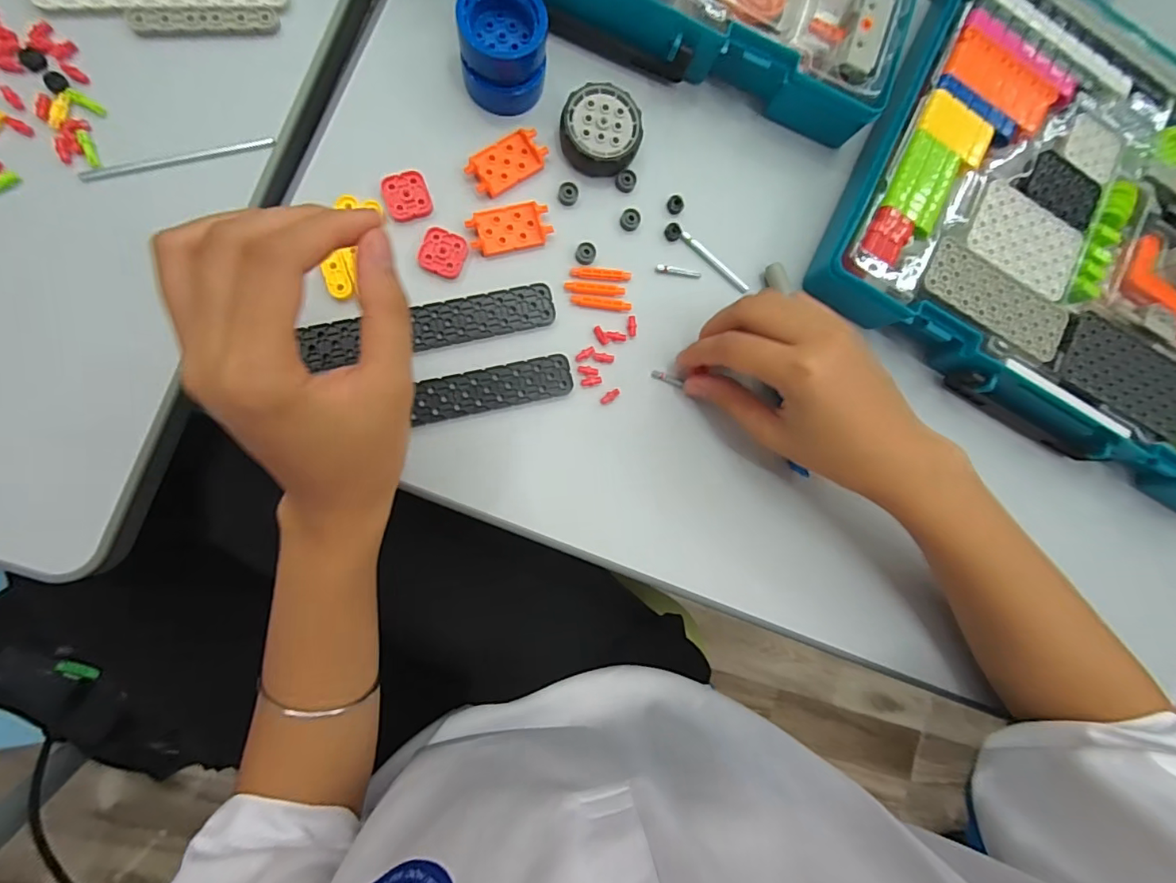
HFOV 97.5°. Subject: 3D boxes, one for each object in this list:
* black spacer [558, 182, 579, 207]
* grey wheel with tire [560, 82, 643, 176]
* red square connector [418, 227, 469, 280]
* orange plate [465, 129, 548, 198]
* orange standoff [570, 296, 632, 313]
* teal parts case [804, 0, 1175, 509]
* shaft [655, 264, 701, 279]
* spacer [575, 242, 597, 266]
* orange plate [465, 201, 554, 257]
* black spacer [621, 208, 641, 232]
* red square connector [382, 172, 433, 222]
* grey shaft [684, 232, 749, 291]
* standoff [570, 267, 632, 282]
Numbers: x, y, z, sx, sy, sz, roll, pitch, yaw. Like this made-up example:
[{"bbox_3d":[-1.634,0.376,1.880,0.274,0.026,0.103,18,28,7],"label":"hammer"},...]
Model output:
[{"bbox_3d":[-0.012,-0.152,0.316,0.012,0.004,0.013,0,89,-9],"label":"black spacer"},{"bbox_3d":[0.008,-0.188,0.314,0.047,0.015,0.050,0,89,-9],"label":"grey wheel with tire"},{"bbox_3d":[-0.085,-0.111,0.302,0.026,0.004,0.026,17,86,-8],"label":"red square connector"},{"bbox_3d":[-0.048,-0.168,0.310,0.048,0.005,0.026,-34,94,-8],"label":"orange plate"},{"bbox_3d":[0.008,-0.085,0.318,0.037,0.004,0.006,5,88,-9],"label":"orange standoff"},{"bbox_3d":[0.353,-0.136,0.355,0.364,0.041,0.272,28,85,-8],"label":"teal parts case"},{"bbox_3d":[0.058,-0.109,0.328,0.030,0.004,0.005,7,88,-9],"label":"shaft"},{"bbox_3d":[-0.001,-0.116,0.317,0.012,0.004,0.013,-4,90,-9],"label":"spacer"},{"bbox_3d":[-0.047,-0.128,0.309,0.048,0.004,0.026,-15,91,-9],"label":"orange plate"},{"bbox_3d":[0.027,-0.139,0.323,0.012,0.004,0.013,0,89,-9],"label":"black spacer"},{"bbox_3d":[-0.106,-0.143,0.303,0.026,0.007,0.026,-18,92,-9],"label":"red square connector"},{"bbox_3d":[0.082,-0.115,0.331,0.054,0.004,0.006,41,83,-6],"label":"grey shaft"},{"bbox_3d":[0.008,-0.103,0.318,0.038,0.004,0.007,2,88,-9],"label":"standoff"}]

